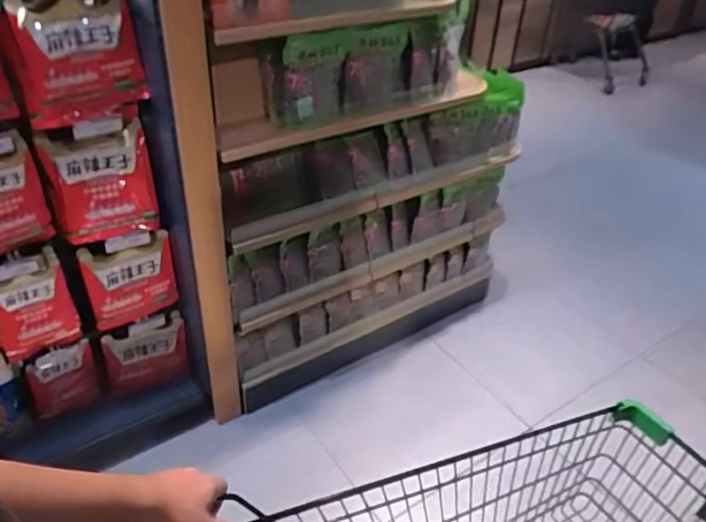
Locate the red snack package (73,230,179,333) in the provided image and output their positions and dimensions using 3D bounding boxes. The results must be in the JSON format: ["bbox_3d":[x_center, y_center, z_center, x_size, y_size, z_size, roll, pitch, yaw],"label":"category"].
[{"bbox_3d":[-0.620,0.054,1.613,0.236,0.252,0.032,-18,40,-28],"label":"red snack package"}]

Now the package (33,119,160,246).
[{"bbox_3d":[-0.653,-0.200,1.498,0.242,0.273,0.081,-13,8,-18],"label":"package"}]

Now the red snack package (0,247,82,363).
[{"bbox_3d":[-0.831,0.125,1.492,0.189,0.277,0.058,-20,41,-30],"label":"red snack package"}]

